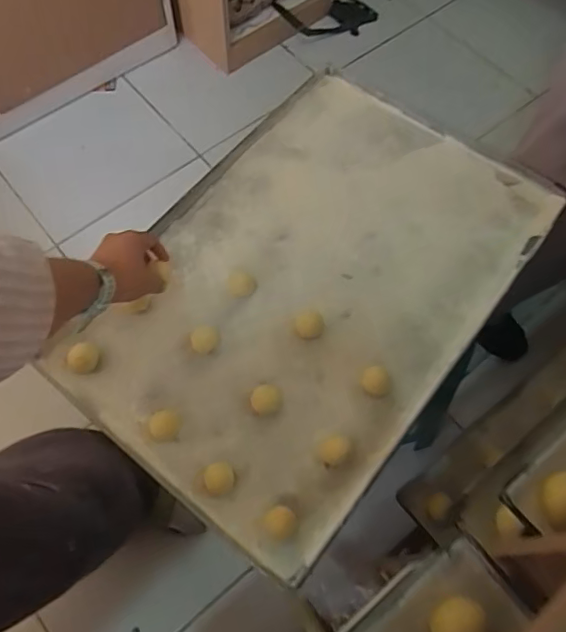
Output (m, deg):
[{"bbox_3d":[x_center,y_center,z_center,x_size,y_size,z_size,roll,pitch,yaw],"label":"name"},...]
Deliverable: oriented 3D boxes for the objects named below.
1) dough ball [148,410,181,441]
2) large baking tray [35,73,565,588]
[{"bbox_3d":[-0.133,0.124,0.633,0.033,0.025,0.029,-16,67,-8],"label":"dough ball"},{"bbox_3d":[0.041,-0.048,0.715,0.399,0.025,0.586,36,70,14],"label":"large baking tray"}]

